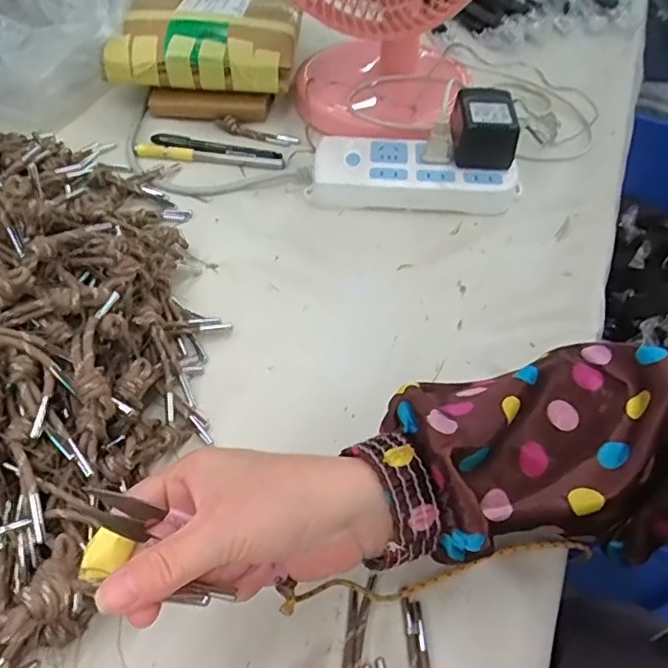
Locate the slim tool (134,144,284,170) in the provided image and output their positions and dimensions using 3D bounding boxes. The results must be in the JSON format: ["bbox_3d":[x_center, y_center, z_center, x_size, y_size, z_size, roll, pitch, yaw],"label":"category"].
[{"bbox_3d":[-0.124,-0.176,0.555,0.148,0.009,0.016,5,54,1],"label":"slim tool"}]

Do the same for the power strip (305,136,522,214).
[{"bbox_3d":[0.075,-0.148,0.526,0.185,0.035,0.077,8,54,3],"label":"power strip"}]

